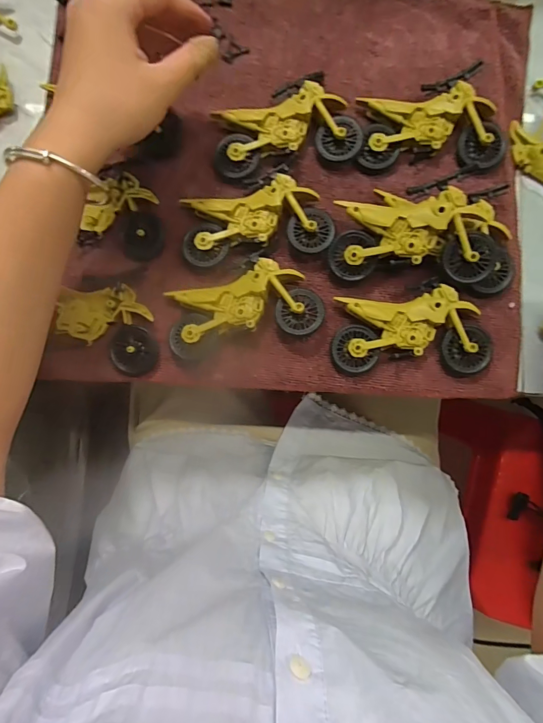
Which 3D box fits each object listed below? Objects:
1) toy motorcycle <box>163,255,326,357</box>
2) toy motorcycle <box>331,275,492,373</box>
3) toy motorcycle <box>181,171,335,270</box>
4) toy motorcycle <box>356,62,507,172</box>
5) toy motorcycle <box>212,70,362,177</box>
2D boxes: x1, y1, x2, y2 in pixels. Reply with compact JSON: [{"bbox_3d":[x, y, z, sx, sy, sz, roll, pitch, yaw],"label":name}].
[{"bbox_3d":[-0.022,-0.040,0.303,0.117,0.022,0.058,-17,85,0],"label":"toy motorcycle"},{"bbox_3d":[0.106,-0.026,0.302,0.113,0.021,0.065,0,86,1],"label":"toy motorcycle"},{"bbox_3d":[-0.012,-0.111,0.308,0.111,0.020,0.058,-7,86,1],"label":"toy motorcycle"},{"bbox_3d":[0.126,-0.191,0.313,0.109,0.021,0.072,1,86,1],"label":"toy motorcycle"},{"bbox_3d":[0.009,-0.188,0.314,0.111,0.020,0.069,-12,86,0],"label":"toy motorcycle"}]

